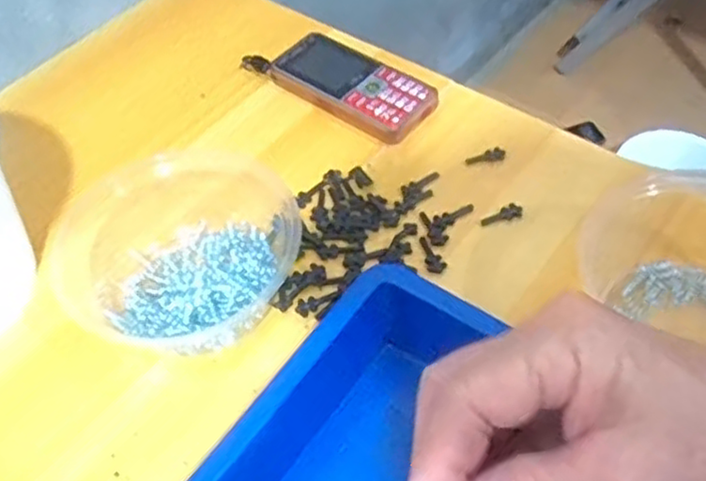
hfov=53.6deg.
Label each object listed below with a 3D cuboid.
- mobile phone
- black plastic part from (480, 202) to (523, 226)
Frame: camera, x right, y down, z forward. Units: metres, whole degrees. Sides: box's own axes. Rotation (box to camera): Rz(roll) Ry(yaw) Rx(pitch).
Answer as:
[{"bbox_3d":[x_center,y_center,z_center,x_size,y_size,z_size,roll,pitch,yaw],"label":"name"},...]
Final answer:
[{"bbox_3d":[-0.011,-0.125,0.542,0.152,0.018,0.062,35,62,25],"label":"mobile phone"},{"bbox_3d":[0.098,-0.017,0.460,0.028,0.004,0.012,-23,55,-14],"label":"black plastic part"}]

